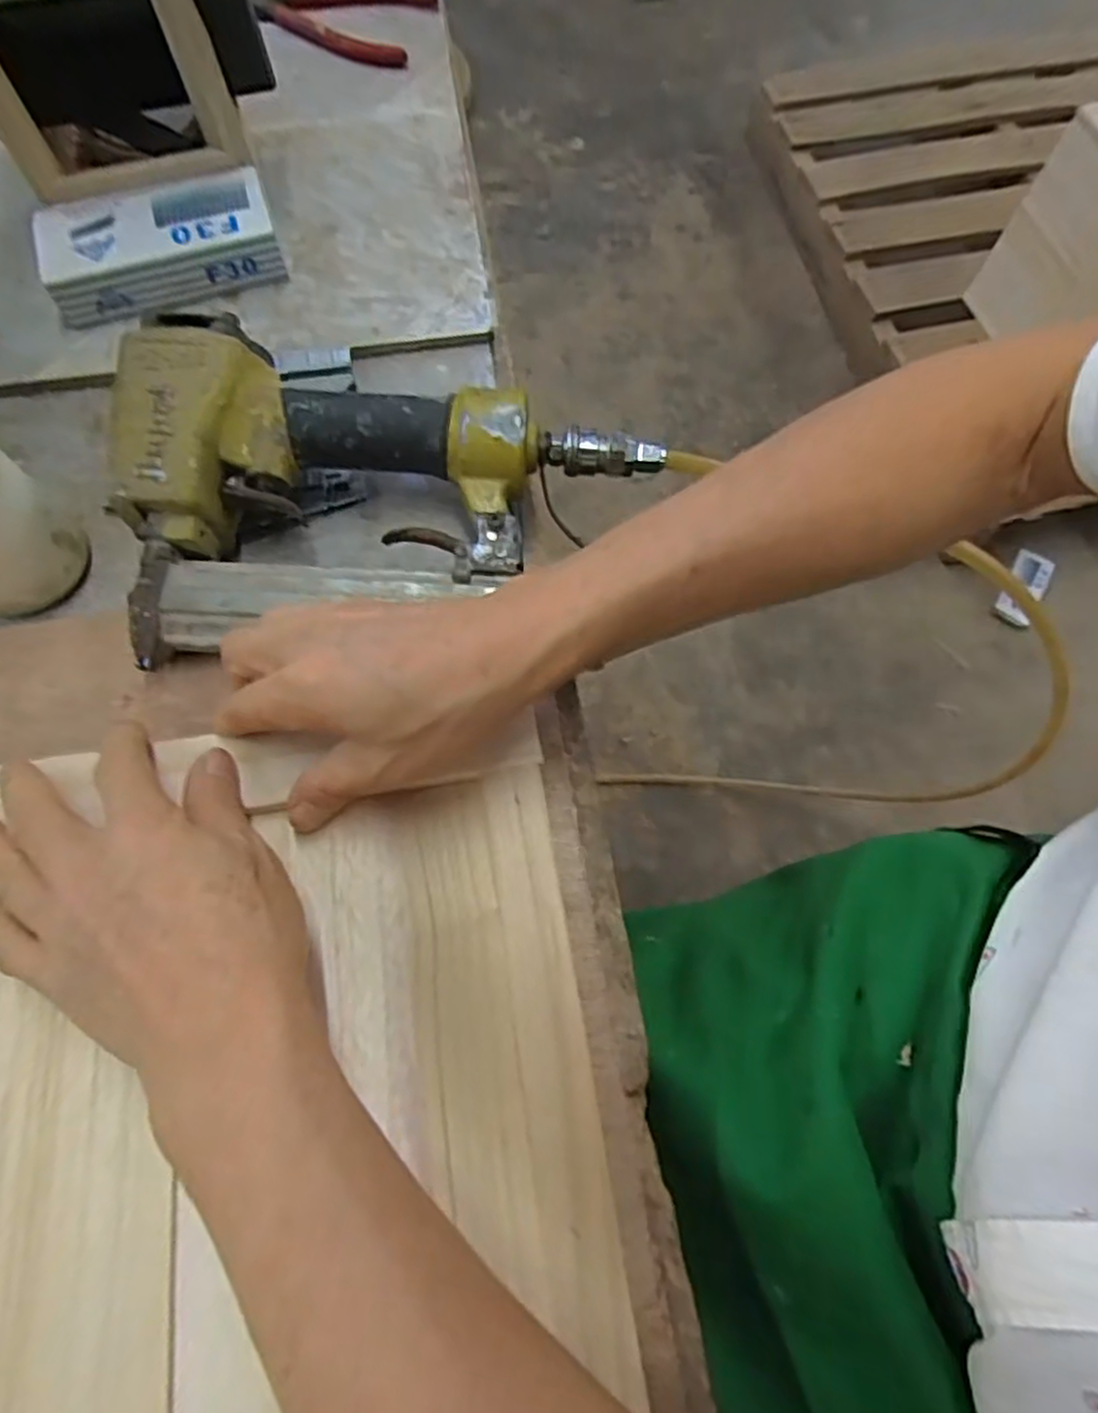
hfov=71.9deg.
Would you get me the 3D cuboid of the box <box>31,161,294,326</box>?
[{"bbox_3d":[-0.219,-0.261,0.431,0.123,0.036,0.060,-18,68,-7],"label":"box"}]

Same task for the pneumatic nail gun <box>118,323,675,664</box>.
[{"bbox_3d":[-0.078,-0.121,0.361,0.240,0.061,0.146,-12,68,-4],"label":"pneumatic nail gun"}]

